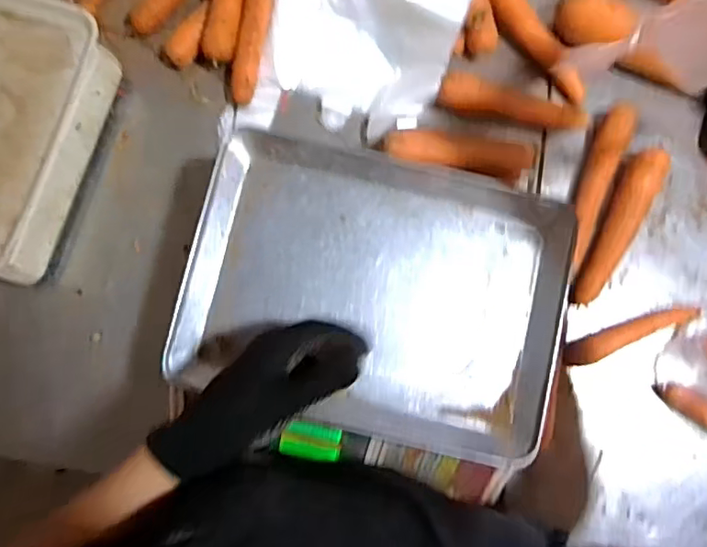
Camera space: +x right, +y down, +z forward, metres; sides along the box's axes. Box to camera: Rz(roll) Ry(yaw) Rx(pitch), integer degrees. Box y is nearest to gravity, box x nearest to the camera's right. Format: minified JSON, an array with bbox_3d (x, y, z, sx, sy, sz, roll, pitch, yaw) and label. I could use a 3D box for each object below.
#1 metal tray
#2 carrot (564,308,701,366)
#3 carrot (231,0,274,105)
[{"bbox_3d":[0.021,0.016,0.517,0.326,0.020,0.242,13,81,1],"label":"metal tray"},{"bbox_3d":[0.295,0.064,0.613,0.141,0.027,0.024,-19,82,-4],"label":"carrot"},{"bbox_3d":[-0.104,-0.303,0.631,0.033,0.026,0.228,8,93,0],"label":"carrot"}]

